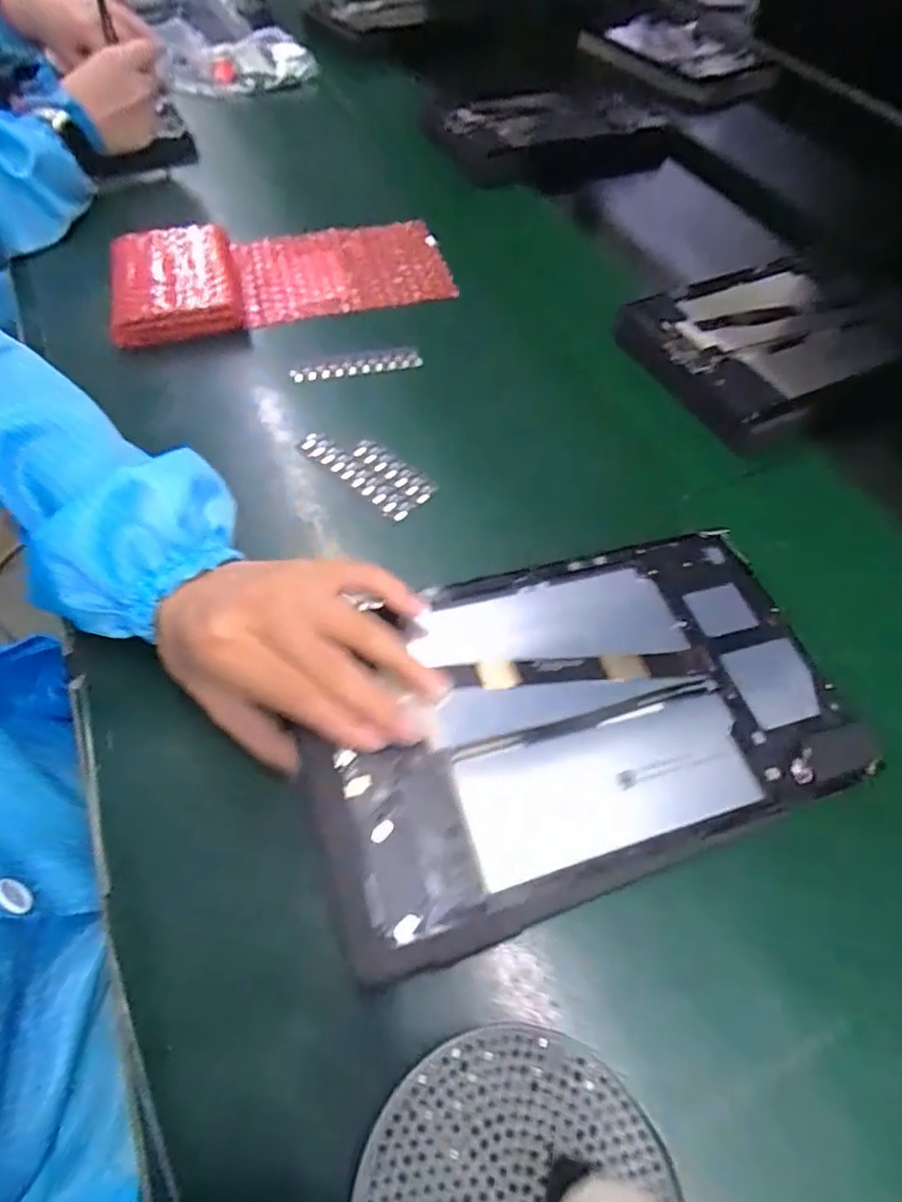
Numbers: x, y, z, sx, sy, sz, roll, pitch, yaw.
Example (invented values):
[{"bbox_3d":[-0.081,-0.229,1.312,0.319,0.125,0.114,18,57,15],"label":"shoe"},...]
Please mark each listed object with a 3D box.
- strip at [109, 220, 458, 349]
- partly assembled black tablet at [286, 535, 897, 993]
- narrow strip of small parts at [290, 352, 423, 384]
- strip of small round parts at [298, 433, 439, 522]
[{"bbox_3d":[-0.141,-0.277,0.510,0.270,0.034,0.115,-15,59,-13],"label":"strip"},{"bbox_3d":[0.059,0.049,0.287,0.247,0.020,0.149,-18,60,-11],"label":"partly assembled black tablet"},{"bbox_3d":[-0.071,-0.177,0.464,0.097,0.014,0.010,-8,58,-9],"label":"narrow strip of small parts"},{"bbox_3d":[-0.056,-0.089,0.407,0.094,0.010,0.036,39,63,19],"label":"strip of small round parts"}]

